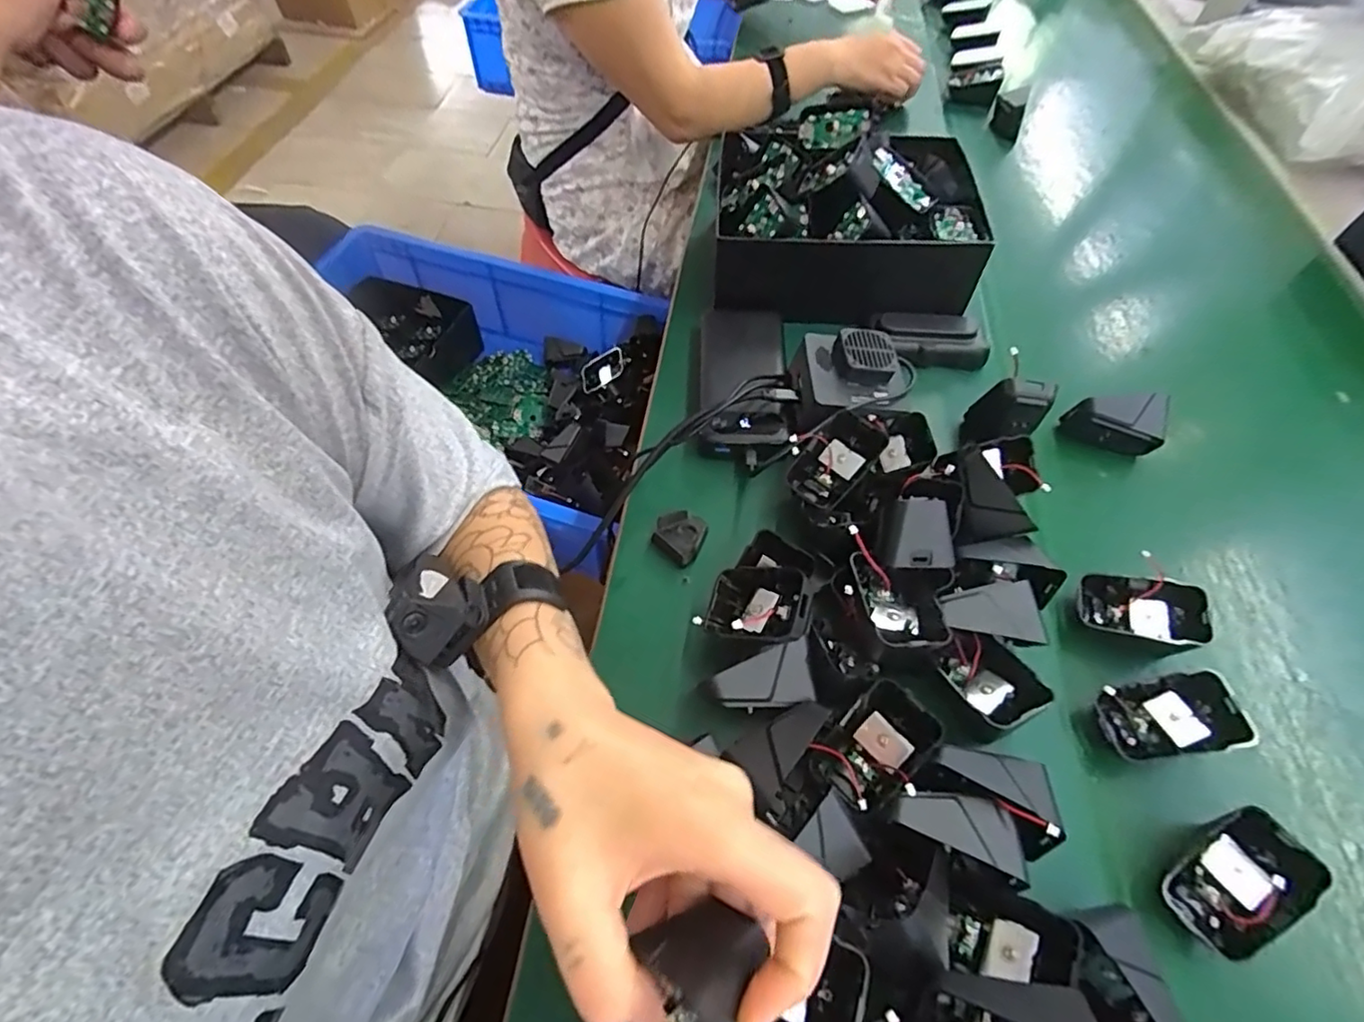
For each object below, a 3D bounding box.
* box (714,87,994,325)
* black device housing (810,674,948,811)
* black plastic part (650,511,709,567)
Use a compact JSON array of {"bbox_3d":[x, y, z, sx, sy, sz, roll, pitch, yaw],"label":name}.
[{"bbox_3d":[0.149,-0.274,0.552,0.228,0.096,0.211,5,57,0],"label":"box"},{"bbox_3d":[0.109,0.133,0.335,0.065,0.035,0.047,-51,55,12],"label":"black device housing"},{"bbox_3d":[-0.002,0.018,0.429,0.034,0.013,0.038,19,58,10],"label":"black plastic part"}]

